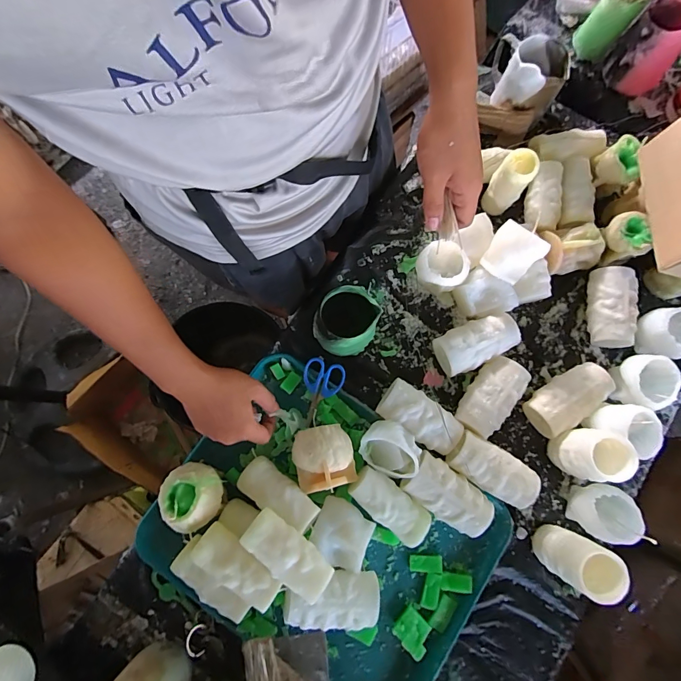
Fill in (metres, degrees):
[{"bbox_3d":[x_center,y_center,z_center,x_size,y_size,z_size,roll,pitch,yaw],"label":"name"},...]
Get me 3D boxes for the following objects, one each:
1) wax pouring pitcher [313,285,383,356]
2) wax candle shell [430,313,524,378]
[{"bbox_3d":[0.005,-0.025,0.555,0.083,0.101,0.084,0,78,0],"label":"wax pouring pitcher"},{"bbox_3d":[0.210,0.003,0.583,0.118,0.048,0.064,-26,80,-5],"label":"wax candle shell"}]

